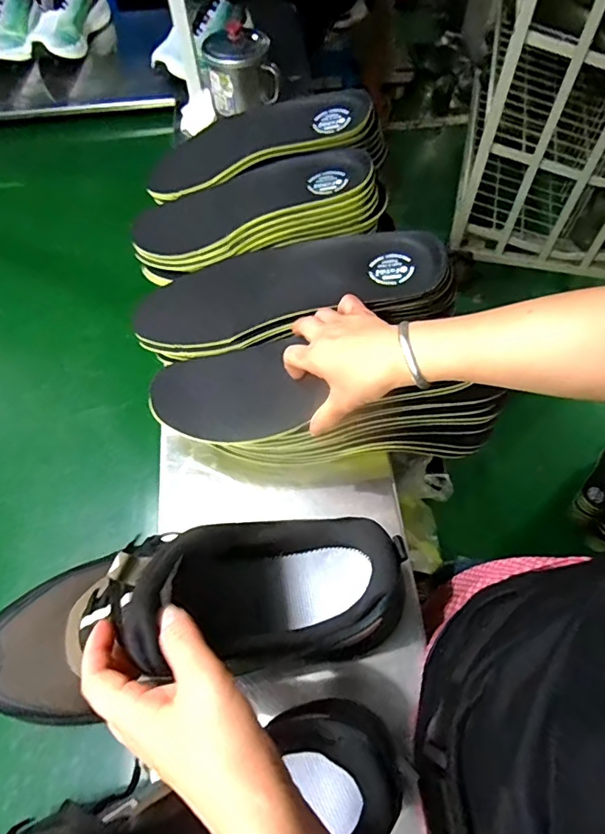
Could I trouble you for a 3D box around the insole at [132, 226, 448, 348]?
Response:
[{"bbox_3d":[-0.023,-0.131,0.502,0.313,0.017,0.080,-10,82,13],"label":"insole"}]

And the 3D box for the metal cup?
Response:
[{"bbox_3d":[-0.095,-0.526,0.754,0.099,0.086,0.100,-1,61,1],"label":"metal cup"}]

